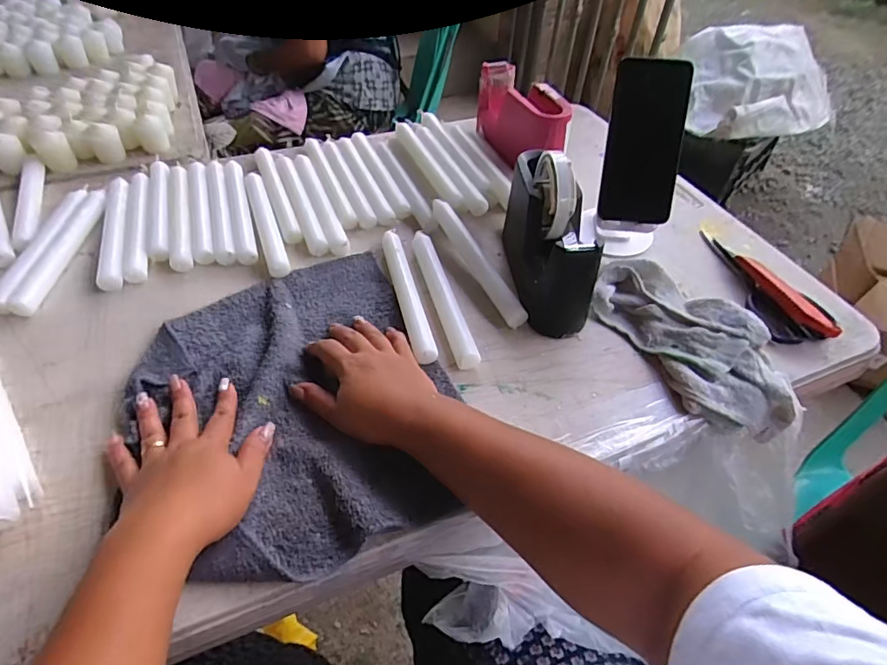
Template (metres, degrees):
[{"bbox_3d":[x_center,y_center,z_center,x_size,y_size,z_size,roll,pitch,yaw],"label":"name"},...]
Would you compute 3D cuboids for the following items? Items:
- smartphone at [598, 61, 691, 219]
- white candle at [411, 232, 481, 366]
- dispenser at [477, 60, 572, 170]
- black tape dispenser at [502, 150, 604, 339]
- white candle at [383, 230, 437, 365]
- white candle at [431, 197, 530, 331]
[{"bbox_3d":[0.211,-0.199,0.536,0.075,0.161,0.011,7,14,14],"label":"smartphone"},{"bbox_3d":[0.000,-0.042,0.526,0.023,0.015,0.196,-10,51,-12],"label":"white candle"},{"bbox_3d":[0.104,-0.287,0.689,0.058,0.090,0.184,-13,51,-15],"label":"dispenser"},{"bbox_3d":[0.105,-0.104,0.515,0.060,0.122,0.178,-4,50,-7],"label":"black tape dispenser"},{"bbox_3d":[-0.038,-0.045,0.525,0.021,0.015,0.199,-9,50,-12],"label":"white candle"},{"bbox_3d":[0.035,-0.081,0.559,0.019,0.021,0.194,-17,52,-18],"label":"white candle"}]

